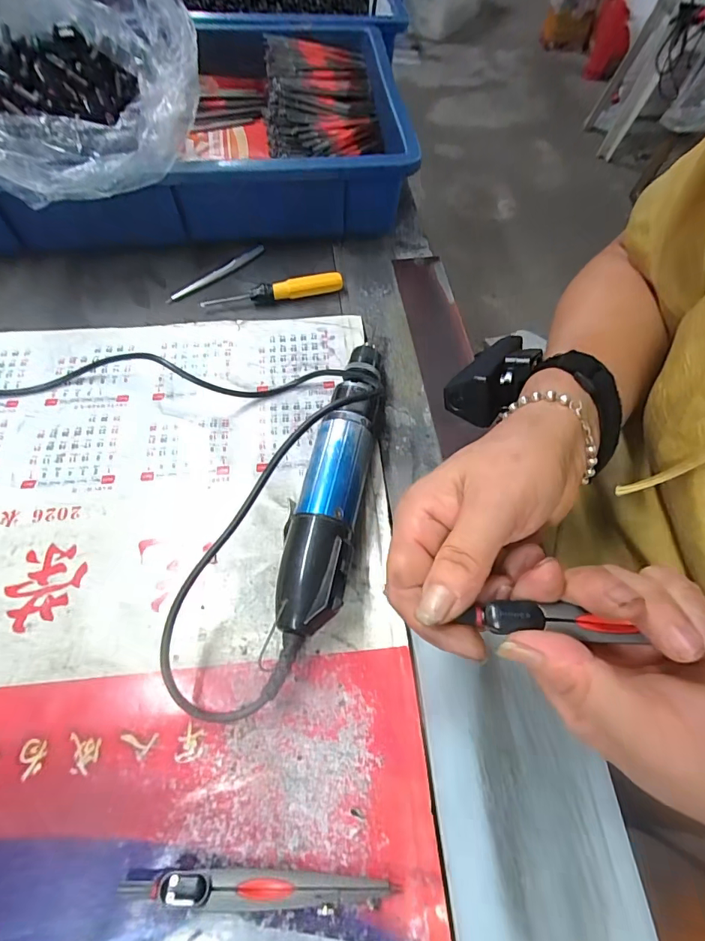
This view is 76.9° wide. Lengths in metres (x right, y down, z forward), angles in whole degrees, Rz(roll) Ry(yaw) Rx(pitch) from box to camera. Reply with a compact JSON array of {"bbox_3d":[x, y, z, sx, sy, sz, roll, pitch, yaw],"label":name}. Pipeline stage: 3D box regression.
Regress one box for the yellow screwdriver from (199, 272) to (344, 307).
[{"bbox_3d":[-0.071,-0.160,0.395,0.124,0.016,0.013,-13,63,-8],"label":"yellow screwdriver"}]

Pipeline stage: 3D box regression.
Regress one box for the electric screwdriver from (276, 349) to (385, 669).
[{"bbox_3d":[-0.013,0.008,0.296,0.045,0.041,0.235,10,62,4],"label":"electric screwdriver"}]

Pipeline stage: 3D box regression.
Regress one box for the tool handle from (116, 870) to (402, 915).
[{"bbox_3d":[-0.045,0.200,0.211,0.130,0.011,0.013,2,62,0],"label":"tool handle"}]

